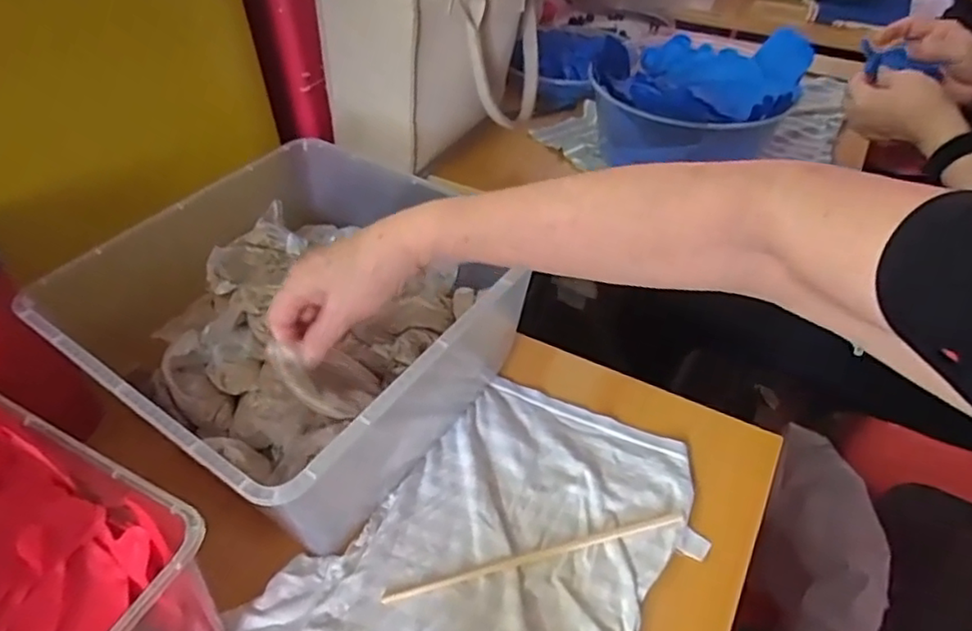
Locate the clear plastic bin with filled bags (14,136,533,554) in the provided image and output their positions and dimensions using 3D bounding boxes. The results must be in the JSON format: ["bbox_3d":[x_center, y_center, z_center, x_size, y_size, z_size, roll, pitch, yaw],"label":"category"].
[{"bbox_3d":[-0.150,0.011,0.525,0.296,0.139,0.291,26,50,24],"label":"clear plastic bin with filled bags"}]

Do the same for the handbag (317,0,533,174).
[{"bbox_3d":[-0.064,-0.324,0.736,0.239,0.193,0.216,-2,45,-3],"label":"handbag"}]

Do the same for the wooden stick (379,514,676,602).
[{"bbox_3d":[0.038,0.174,0.453,0.225,0.005,0.007,-10,45,-10],"label":"wooden stick"}]

